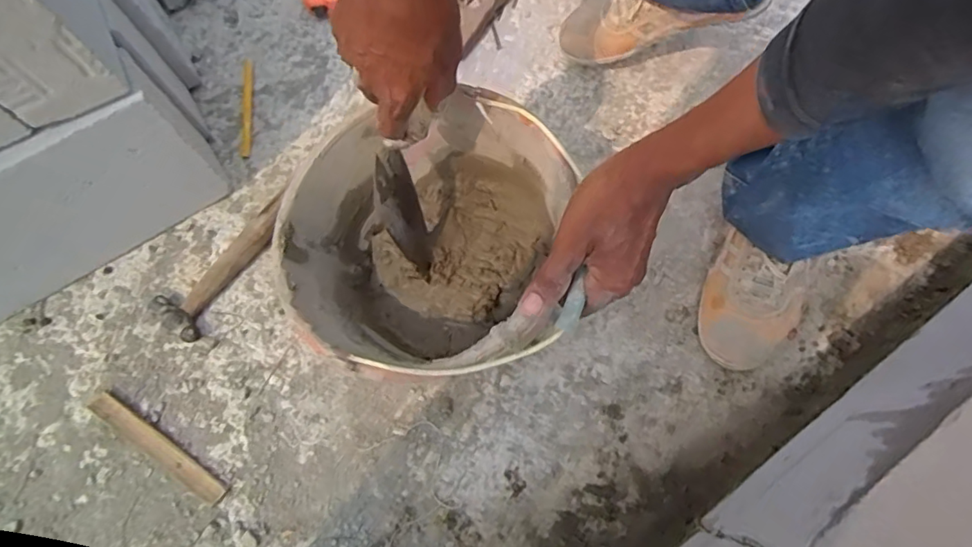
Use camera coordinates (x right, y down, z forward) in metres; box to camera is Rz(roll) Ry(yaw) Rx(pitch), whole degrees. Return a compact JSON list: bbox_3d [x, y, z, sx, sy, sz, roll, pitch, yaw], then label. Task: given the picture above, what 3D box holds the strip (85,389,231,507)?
[{"bbox_3d":[-0.377,0.200,0.628,0.195,0.006,0.026,32,74,14],"label":"strip"}]

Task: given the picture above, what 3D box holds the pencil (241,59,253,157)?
[{"bbox_3d":[-0.355,-0.244,0.812,0.015,0.011,0.178,-6,69,1],"label":"pencil"}]

